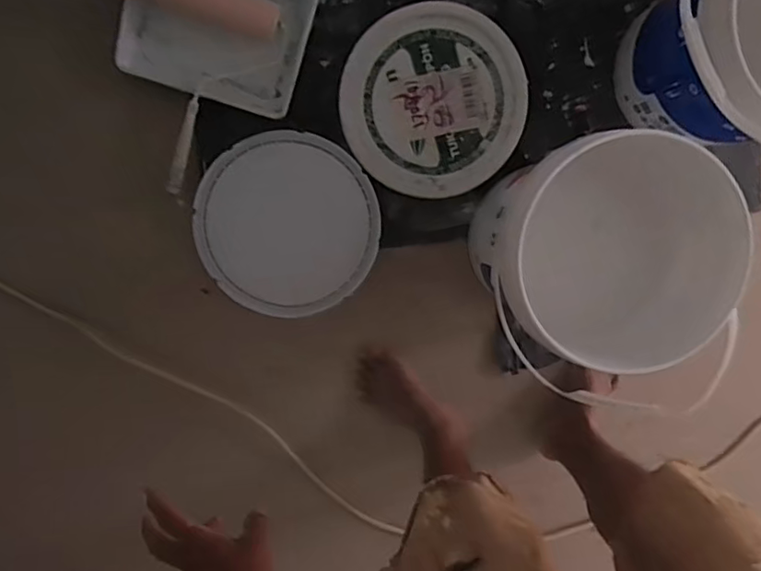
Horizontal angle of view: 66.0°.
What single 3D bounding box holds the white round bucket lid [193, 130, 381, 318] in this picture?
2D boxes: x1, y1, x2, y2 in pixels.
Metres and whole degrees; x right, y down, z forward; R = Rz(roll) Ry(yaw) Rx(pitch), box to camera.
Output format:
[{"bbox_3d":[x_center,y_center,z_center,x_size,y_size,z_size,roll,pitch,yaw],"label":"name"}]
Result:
[{"bbox_3d":[-0.152,-0.099,0.979,0.289,0.033,0.297,0,95,-5],"label":"white round bucket lid"}]

